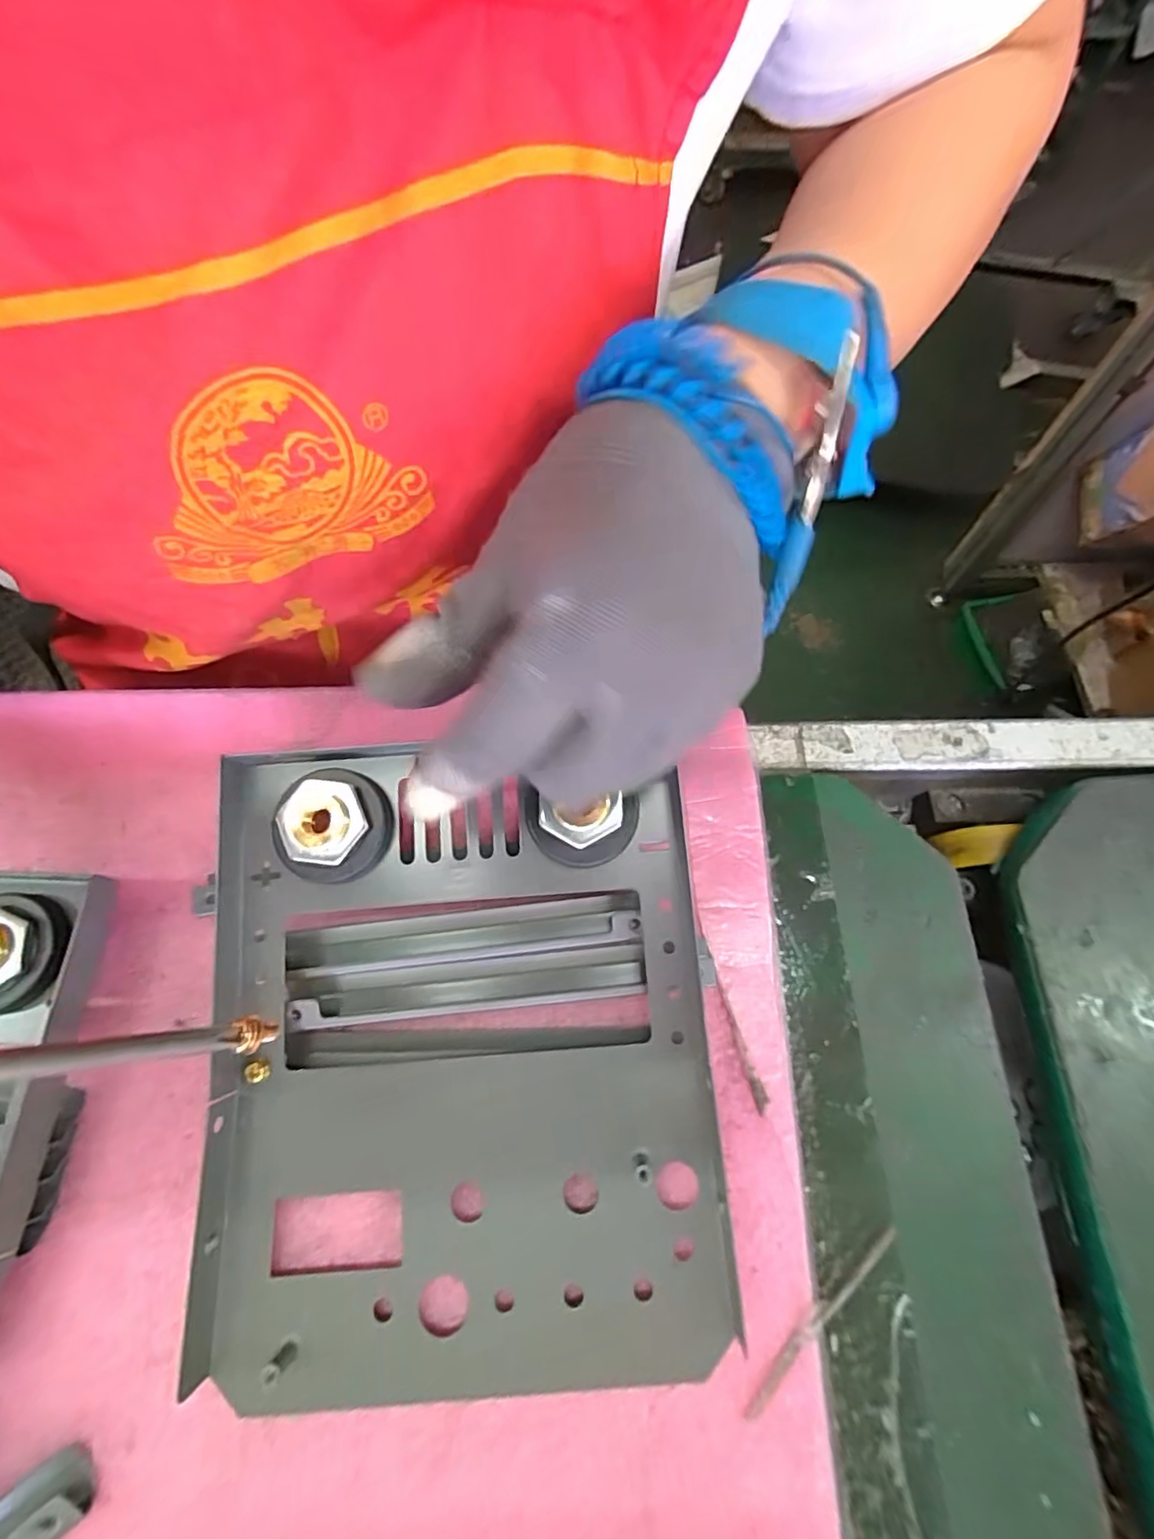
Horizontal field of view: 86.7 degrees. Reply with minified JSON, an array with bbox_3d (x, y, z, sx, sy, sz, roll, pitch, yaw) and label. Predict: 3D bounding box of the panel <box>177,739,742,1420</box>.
[{"bbox_3d":[-0.039,0.086,0.197,0.161,0.044,0.184,-1,69,-1],"label":"panel"}]

